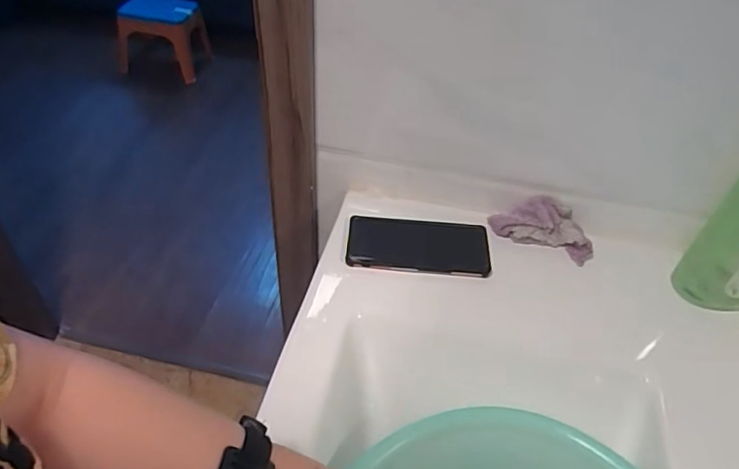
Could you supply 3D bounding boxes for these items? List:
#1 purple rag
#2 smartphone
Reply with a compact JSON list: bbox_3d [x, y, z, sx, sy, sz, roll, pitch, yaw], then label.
[{"bbox_3d":[0.213,-0.011,0.679,0.128,0.054,0.051,17,46,13],"label":"purple rag"},{"bbox_3d":[0.059,0.010,0.659,0.166,0.016,0.080,4,48,1],"label":"smartphone"}]

